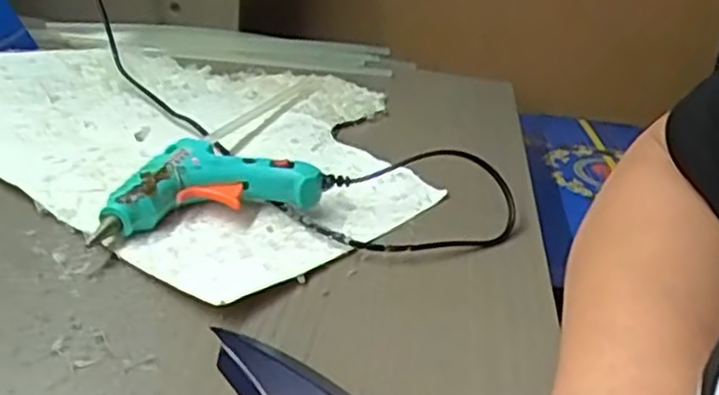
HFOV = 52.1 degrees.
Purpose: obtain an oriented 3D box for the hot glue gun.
[{"bbox_3d":[-0.098,-0.007,0.446,0.132,0.032,0.065,-8,30,-30],"label":"hot glue gun"}]

